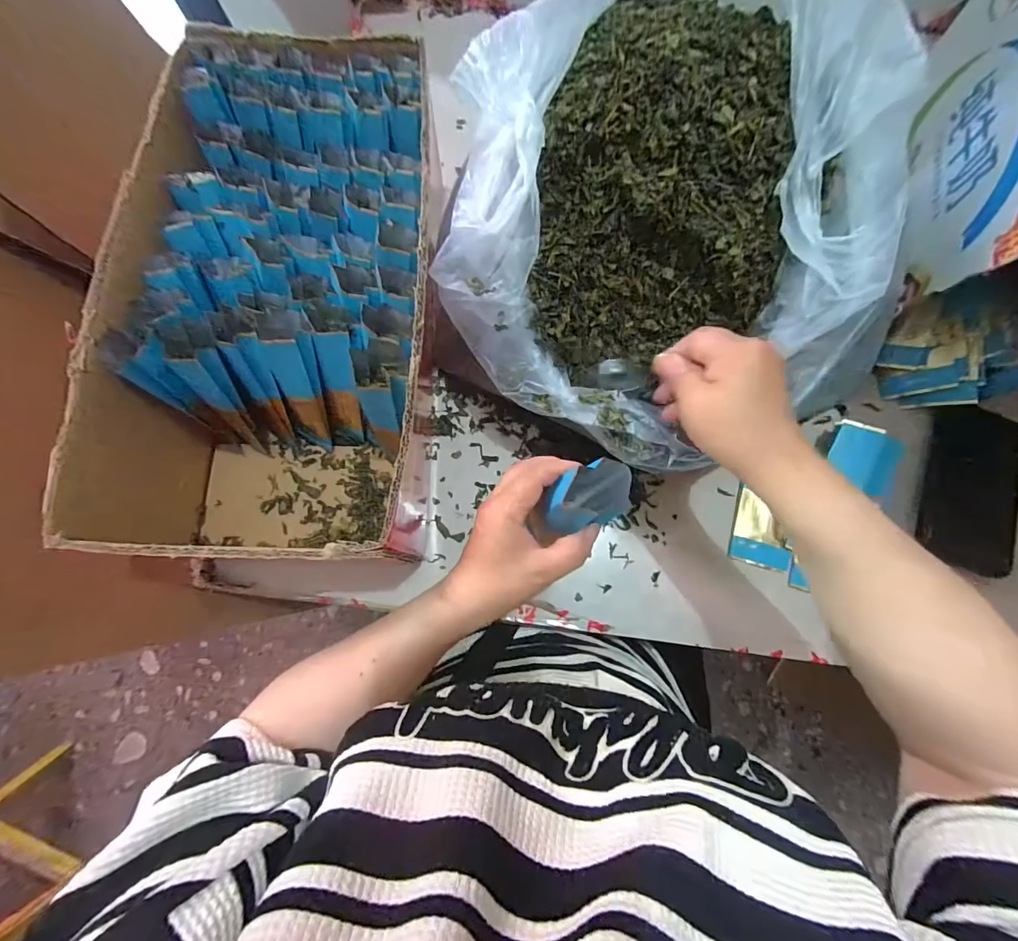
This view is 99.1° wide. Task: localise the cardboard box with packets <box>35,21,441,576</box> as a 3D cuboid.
[{"bbox_3d":[-0.183,-0.156,0.390,0.237,0.152,0.454,-1,79,0],"label":"cardboard box with packets"}]

